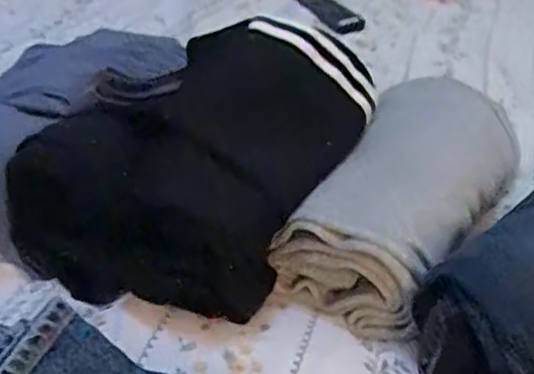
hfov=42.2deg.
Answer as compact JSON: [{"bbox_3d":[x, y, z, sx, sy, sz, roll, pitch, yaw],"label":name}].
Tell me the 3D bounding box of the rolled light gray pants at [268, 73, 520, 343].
[{"bbox_3d":[0.114,0.008,0.559,0.116,0.095,0.254,18,38,26],"label":"rolled light gray pants"}]

